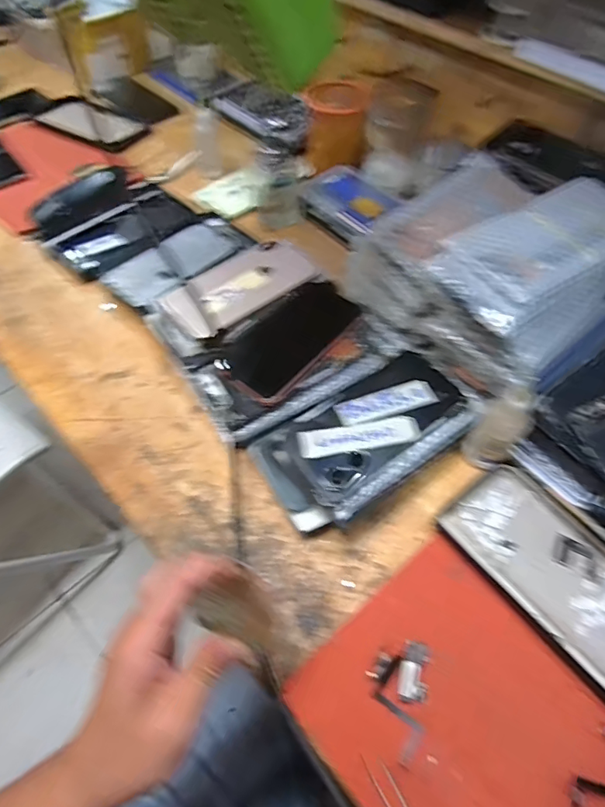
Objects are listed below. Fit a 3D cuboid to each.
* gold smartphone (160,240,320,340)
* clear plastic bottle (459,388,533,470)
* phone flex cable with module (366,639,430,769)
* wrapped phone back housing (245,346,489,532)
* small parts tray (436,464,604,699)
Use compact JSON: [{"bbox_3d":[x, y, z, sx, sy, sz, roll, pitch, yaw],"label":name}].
[{"bbox_3d":[-0.066,-0.126,0.521,0.152,0.012,0.081,-33,62,-18],"label":"gold smartphone"},{"bbox_3d":[0.166,0.022,0.420,0.038,0.092,0.032,38,63,24],"label":"clear plastic bottle"},{"bbox_3d":[0.065,0.199,0.335,0.038,0.008,0.071,10,56,6],"label":"phone flex cable with module"},{"bbox_3d":[0.056,0.021,0.432,0.187,0.034,0.108,-31,61,-20],"label":"wrapped phone back housing"},{"bbox_3d":[0.203,0.133,0.391,0.096,0.020,0.176,-33,62,-21],"label":"small parts tray"}]

